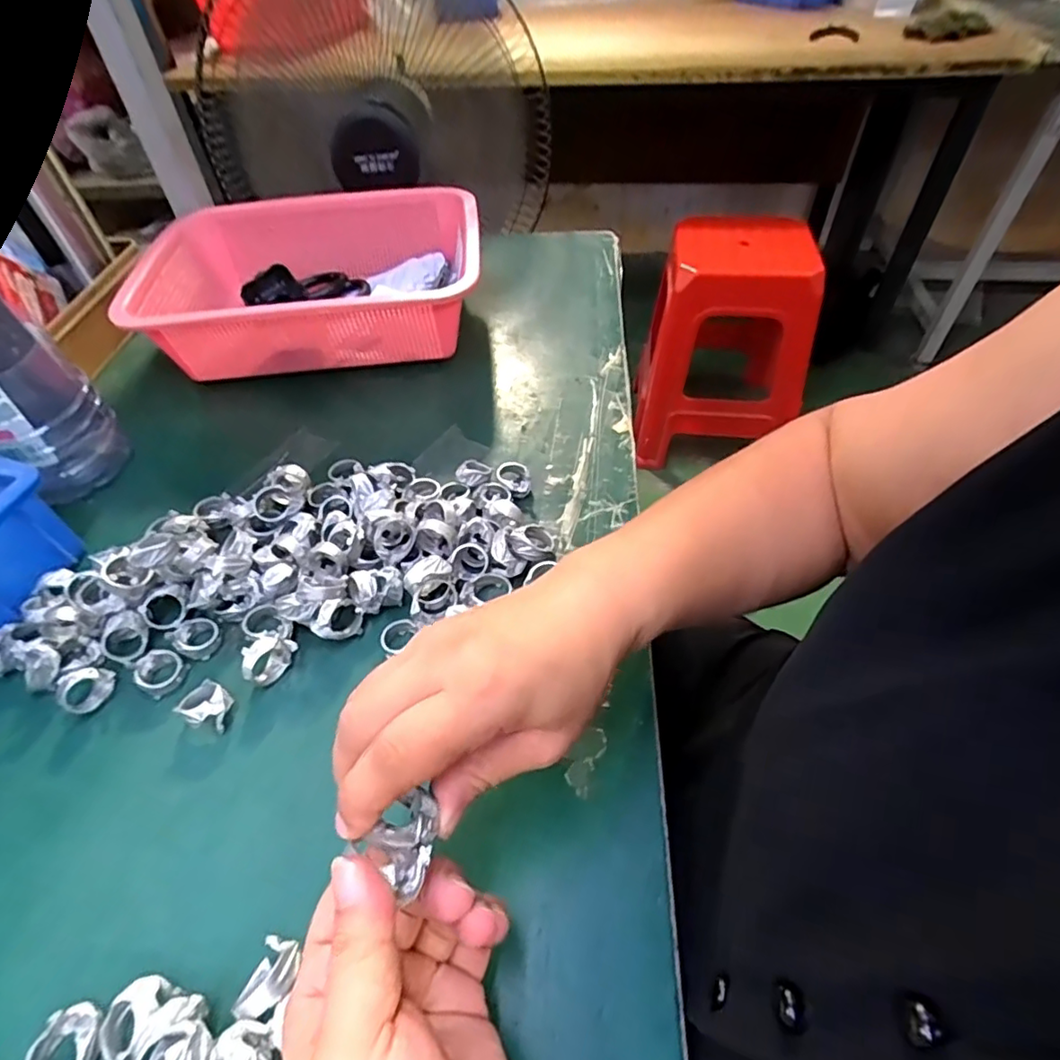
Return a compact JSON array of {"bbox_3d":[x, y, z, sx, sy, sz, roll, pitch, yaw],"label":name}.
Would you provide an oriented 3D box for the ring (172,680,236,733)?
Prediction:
[{"bbox_3d":[-0.178,0.097,0.327,0.024,0.016,0.023,-2,49,3],"label":"ring"}]

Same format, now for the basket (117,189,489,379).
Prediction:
[{"bbox_3d":[-0.190,-0.231,0.558,0.284,0.093,0.205,-6,49,0],"label":"basket"}]

